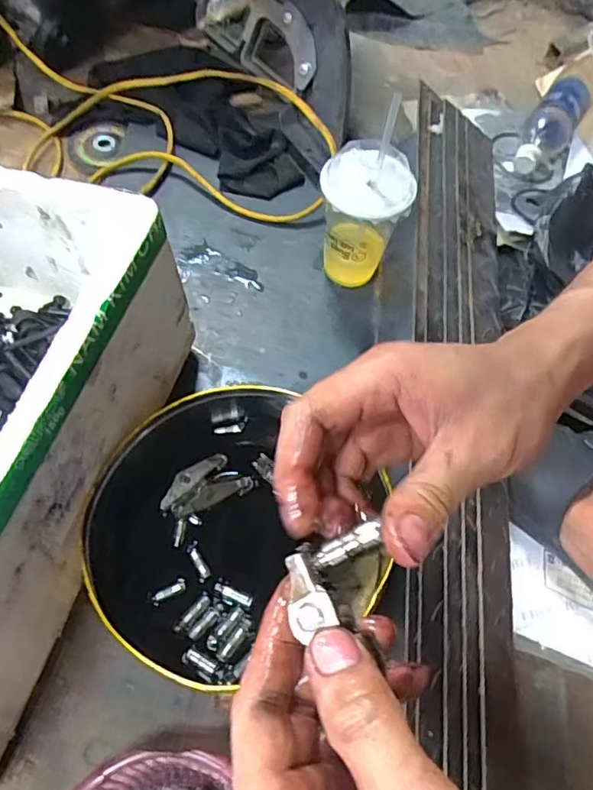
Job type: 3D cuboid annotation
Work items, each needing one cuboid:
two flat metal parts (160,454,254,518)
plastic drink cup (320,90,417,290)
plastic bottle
[{"bbox_3d":[-0.082,0.077,0.486,0.077,0.020,0.043,-22,66,-14],"label":"two flat metal parts"},{"bbox_3d":[0.069,-0.191,0.581,0.086,0.171,0.083,1,63,-3],"label":"plastic drink cup"},{"bbox_3d":[0.332,-0.352,0.723,0.060,0.053,0.157,32,65,13],"label":"plastic bottle"}]

